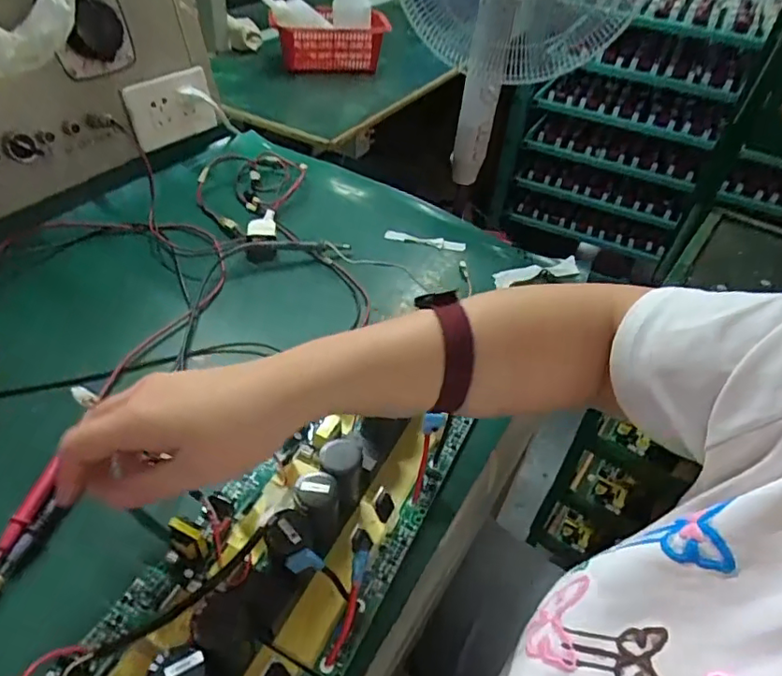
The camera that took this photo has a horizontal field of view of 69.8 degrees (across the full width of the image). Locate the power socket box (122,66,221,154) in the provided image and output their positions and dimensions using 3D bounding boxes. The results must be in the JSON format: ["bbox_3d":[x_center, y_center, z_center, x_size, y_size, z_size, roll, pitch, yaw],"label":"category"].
[{"bbox_3d":[-0.274,-0.288,0.703,0.106,0.076,0.015,-33,46,-30],"label":"power socket box"}]

